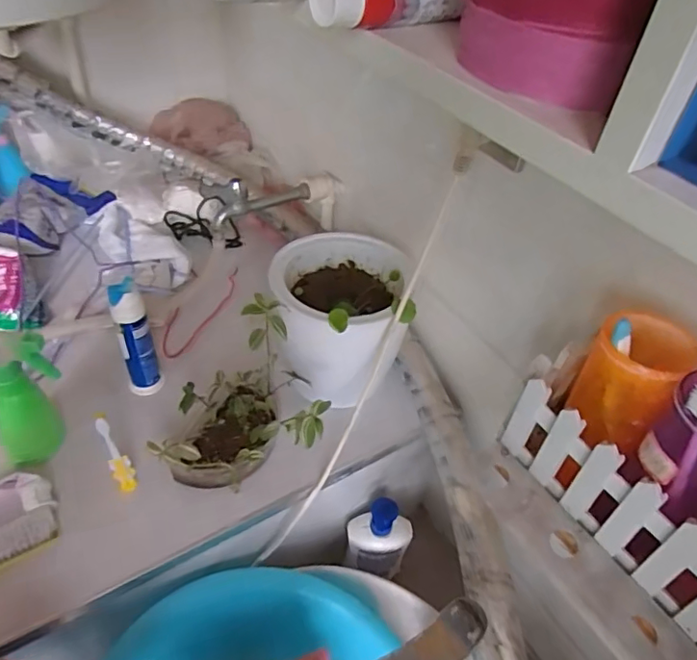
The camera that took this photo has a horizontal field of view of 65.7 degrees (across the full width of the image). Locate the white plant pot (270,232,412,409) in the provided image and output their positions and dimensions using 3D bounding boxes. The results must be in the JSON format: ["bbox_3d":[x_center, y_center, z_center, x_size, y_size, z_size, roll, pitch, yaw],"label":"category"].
[{"bbox_3d":[-0.014,-0.008,0.695,0.162,0.155,0.184,-1,43,-8],"label":"white plant pot"}]

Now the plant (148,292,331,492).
[{"bbox_3d":[-0.128,0.081,0.611,0.180,0.170,0.144,-5,44,-12],"label":"plant"}]

